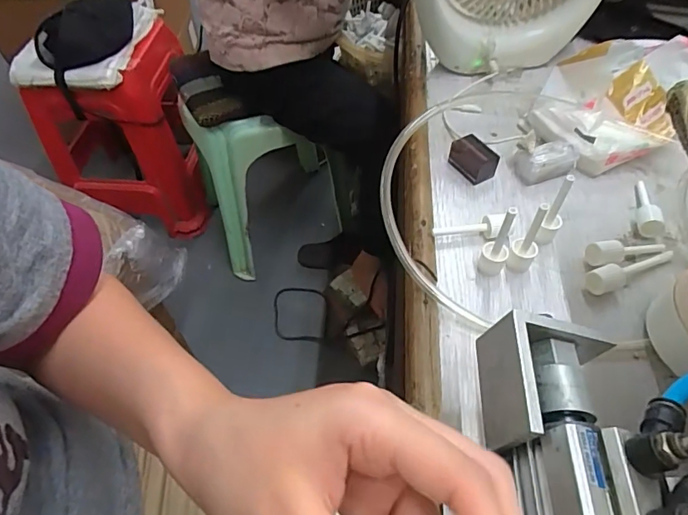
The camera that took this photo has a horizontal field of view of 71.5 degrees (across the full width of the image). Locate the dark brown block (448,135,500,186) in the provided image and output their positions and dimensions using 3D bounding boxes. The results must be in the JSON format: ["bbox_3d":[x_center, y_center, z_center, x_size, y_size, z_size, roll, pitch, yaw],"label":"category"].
[{"bbox_3d":[0.113,-0.089,0.424,0.025,0.022,0.042,-27,56,-18],"label":"dark brown block"}]

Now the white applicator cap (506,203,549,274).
[{"bbox_3d":[0.135,-0.014,0.346,0.019,0.065,0.017,24,57,19],"label":"white applicator cap"}]

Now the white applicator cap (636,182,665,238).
[{"bbox_3d":[0.248,-0.046,0.390,0.016,0.016,0.064,11,54,11],"label":"white applicator cap"}]

